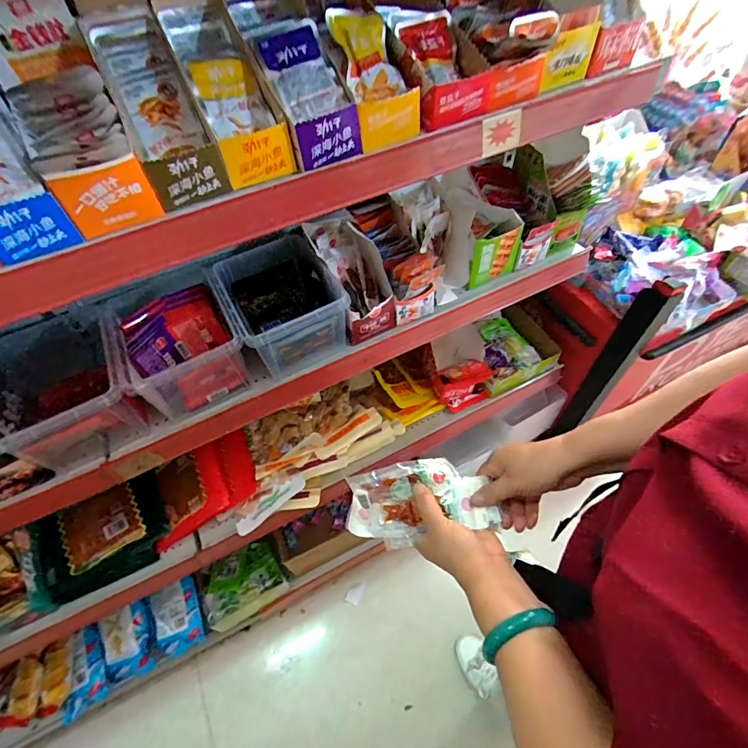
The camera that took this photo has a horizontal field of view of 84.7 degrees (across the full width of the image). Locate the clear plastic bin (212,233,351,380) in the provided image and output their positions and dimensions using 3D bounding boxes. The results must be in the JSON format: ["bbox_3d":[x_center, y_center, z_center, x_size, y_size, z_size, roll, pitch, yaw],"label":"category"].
[{"bbox_3d":[-0.146,-0.109,0.663,0.157,0.114,0.203,-27,57,-15],"label":"clear plastic bin"}]

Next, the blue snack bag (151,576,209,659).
[{"bbox_3d":[-0.472,0.595,0.987,0.121,0.062,0.132,-22,56,-12],"label":"blue snack bag"}]

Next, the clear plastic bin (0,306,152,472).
[{"bbox_3d":[-0.432,0.024,0.597,0.169,0.122,0.195,-25,56,-14],"label":"clear plastic bin"}]

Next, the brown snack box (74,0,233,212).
[{"bbox_3d":[-0.224,-0.283,0.412,0.077,0.055,0.234,-24,81,-13],"label":"brown snack box"}]

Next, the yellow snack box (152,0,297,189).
[{"bbox_3d":[-0.160,-0.317,0.434,0.084,0.053,0.239,-24,81,-13],"label":"yellow snack box"}]

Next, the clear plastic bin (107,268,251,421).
[{"bbox_3d":[-0.293,-0.049,0.635,0.164,0.111,0.206,-26,56,-14],"label":"clear plastic bin"}]

